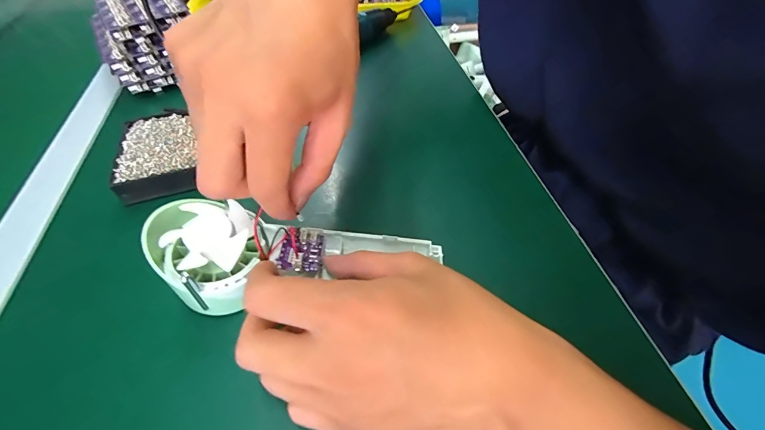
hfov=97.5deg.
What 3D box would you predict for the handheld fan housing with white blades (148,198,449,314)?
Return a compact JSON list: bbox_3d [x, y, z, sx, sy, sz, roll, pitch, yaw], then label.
[{"bbox_3d":[-0.052,0.023,0.215,0.173,0.038,0.055,-1,50,-15],"label":"handheld fan housing with white blades"}]

